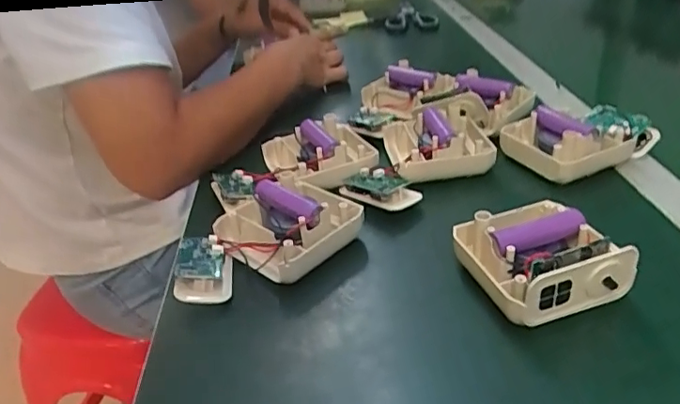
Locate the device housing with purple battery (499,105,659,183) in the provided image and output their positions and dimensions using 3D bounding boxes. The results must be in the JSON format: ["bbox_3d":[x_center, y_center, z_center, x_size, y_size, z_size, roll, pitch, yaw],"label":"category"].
[{"bbox_3d":[0.237,-0.065,0.537,0.137,0.040,0.095,-16,32,-18],"label":"device housing with purple battery"}]

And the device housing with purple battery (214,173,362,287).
[{"bbox_3d":[-0.043,0.016,0.436,0.090,0.050,0.093,22,40,38],"label":"device housing with purple battery"}]

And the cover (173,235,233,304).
[{"bbox_3d":[-0.101,0.052,0.406,0.038,0.023,0.060,-7,32,-2],"label":"cover"}]

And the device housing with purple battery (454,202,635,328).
[{"bbox_3d":[0.132,0.037,0.375,0.088,0.050,0.098,-12,33,-10],"label":"device housing with purple battery"}]

